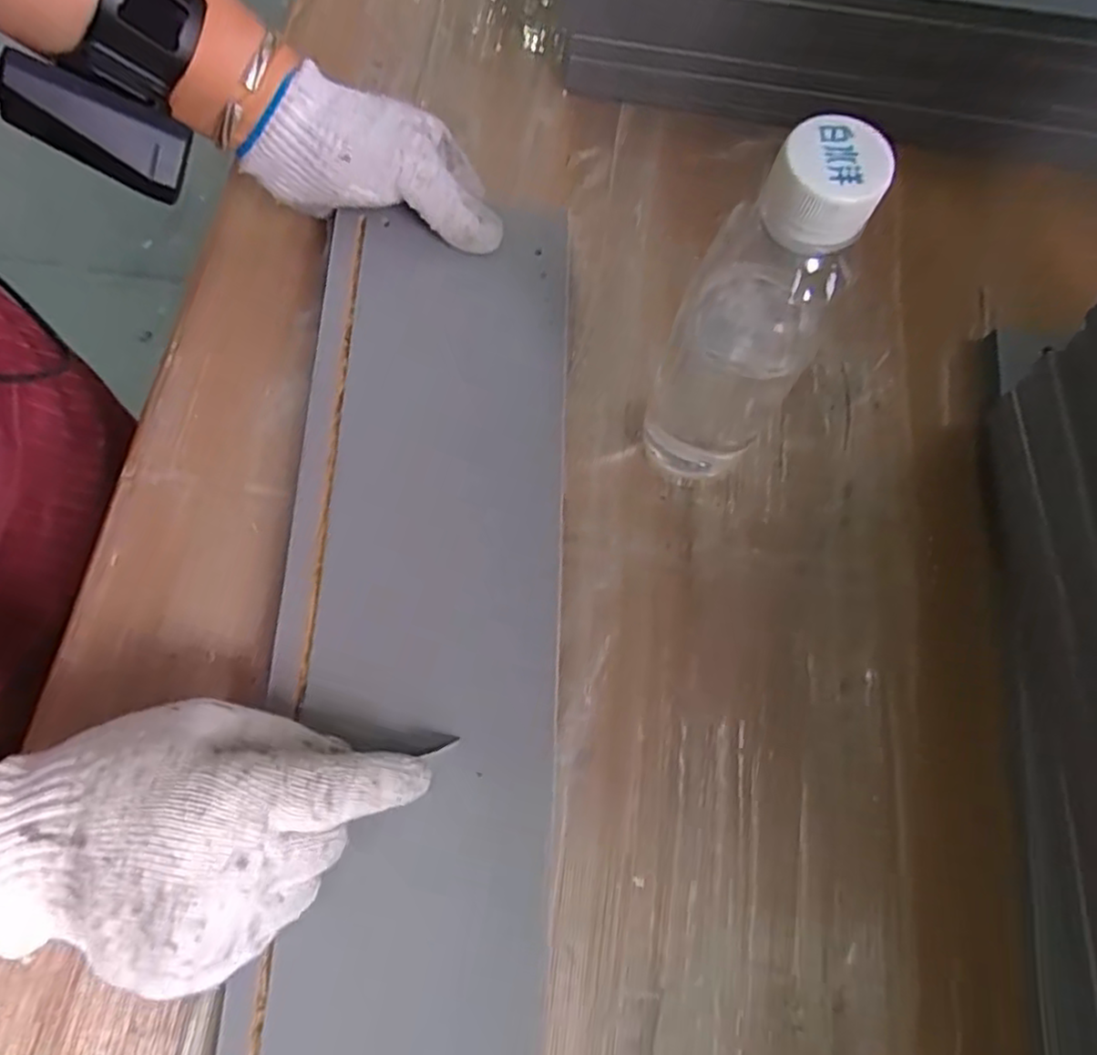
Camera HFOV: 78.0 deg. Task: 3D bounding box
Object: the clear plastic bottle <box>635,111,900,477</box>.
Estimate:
[{"bbox_3d":[0.079,-0.079,0.276,0.059,0.188,0.055,32,75,9],"label":"clear plastic bottle"}]

